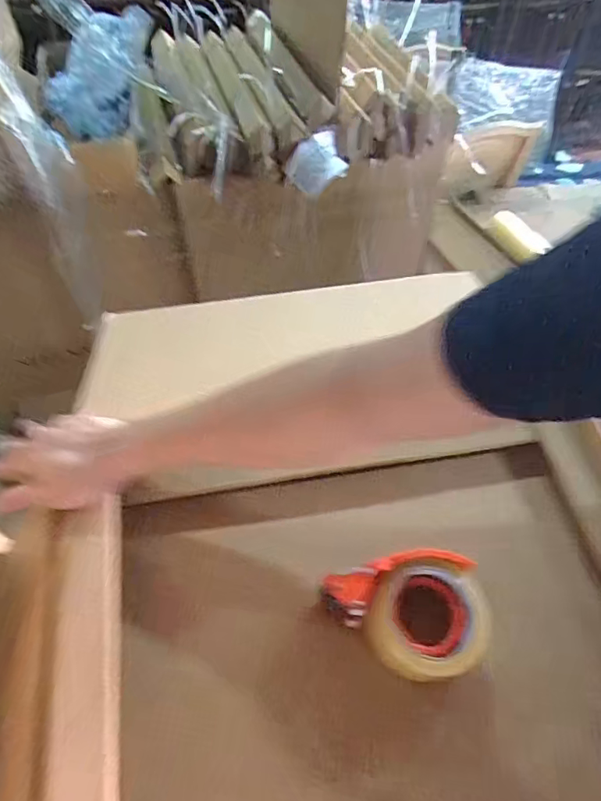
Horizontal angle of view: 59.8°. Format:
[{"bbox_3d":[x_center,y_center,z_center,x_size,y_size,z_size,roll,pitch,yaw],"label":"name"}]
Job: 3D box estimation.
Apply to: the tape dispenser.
[{"bbox_3d":[0.102,0.206,0.492,0.143,0.067,0.108,-11,55,-8],"label":"tape dispenser"}]

